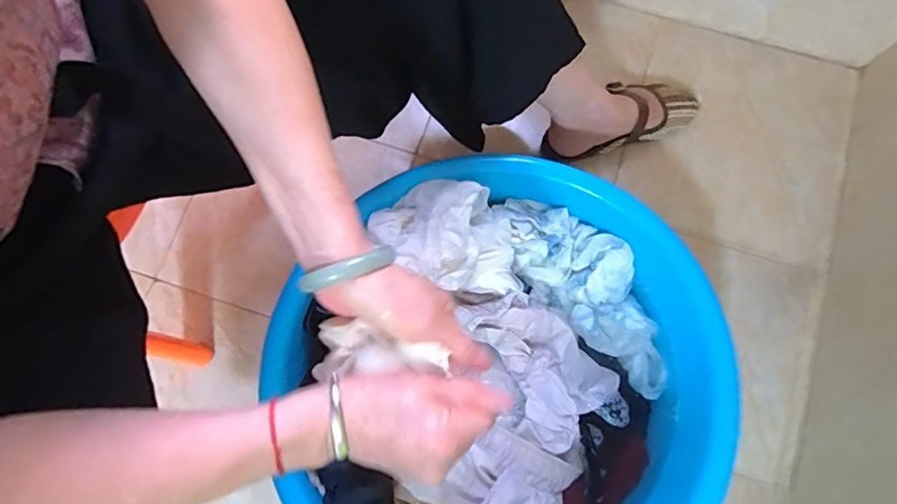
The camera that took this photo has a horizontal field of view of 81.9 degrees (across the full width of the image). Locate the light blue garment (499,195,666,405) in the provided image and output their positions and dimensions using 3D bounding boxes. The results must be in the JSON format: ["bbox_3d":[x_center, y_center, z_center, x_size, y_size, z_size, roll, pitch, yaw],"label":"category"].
[{"bbox_3d":[0.173,0.041,0.632,0.274,0.065,0.105,41,81,10],"label":"light blue garment"}]

